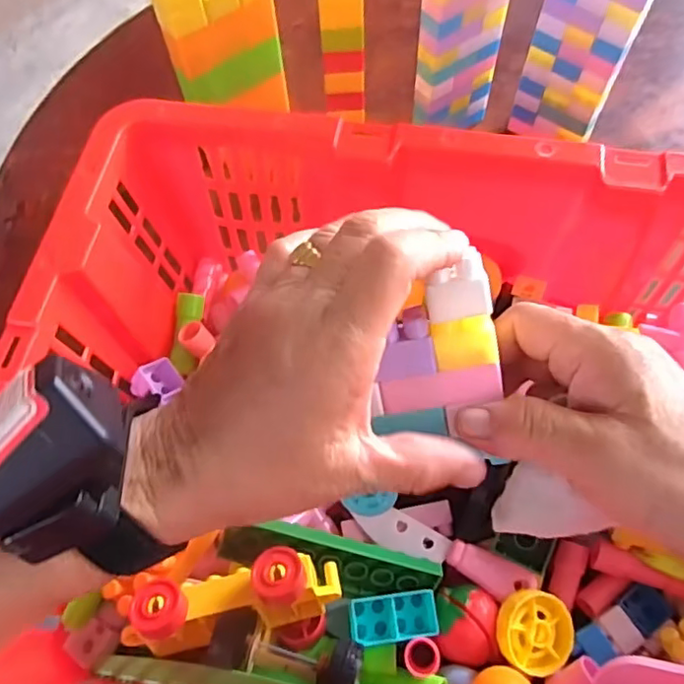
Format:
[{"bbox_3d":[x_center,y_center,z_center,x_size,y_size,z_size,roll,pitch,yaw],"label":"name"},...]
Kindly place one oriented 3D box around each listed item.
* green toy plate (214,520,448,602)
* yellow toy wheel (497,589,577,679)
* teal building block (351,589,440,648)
[{"bbox_3d":[-0.006,0.128,0.348,0.125,0.018,0.029,15,65,-7],"label":"green toy plate"},{"bbox_3d":[0.111,0.168,0.350,0.044,0.016,0.044,4,78,-19],"label":"yellow toy wheel"},{"bbox_3d":[0.031,0.156,0.343,0.051,0.014,0.024,-2,63,-14],"label":"teal building block"}]

